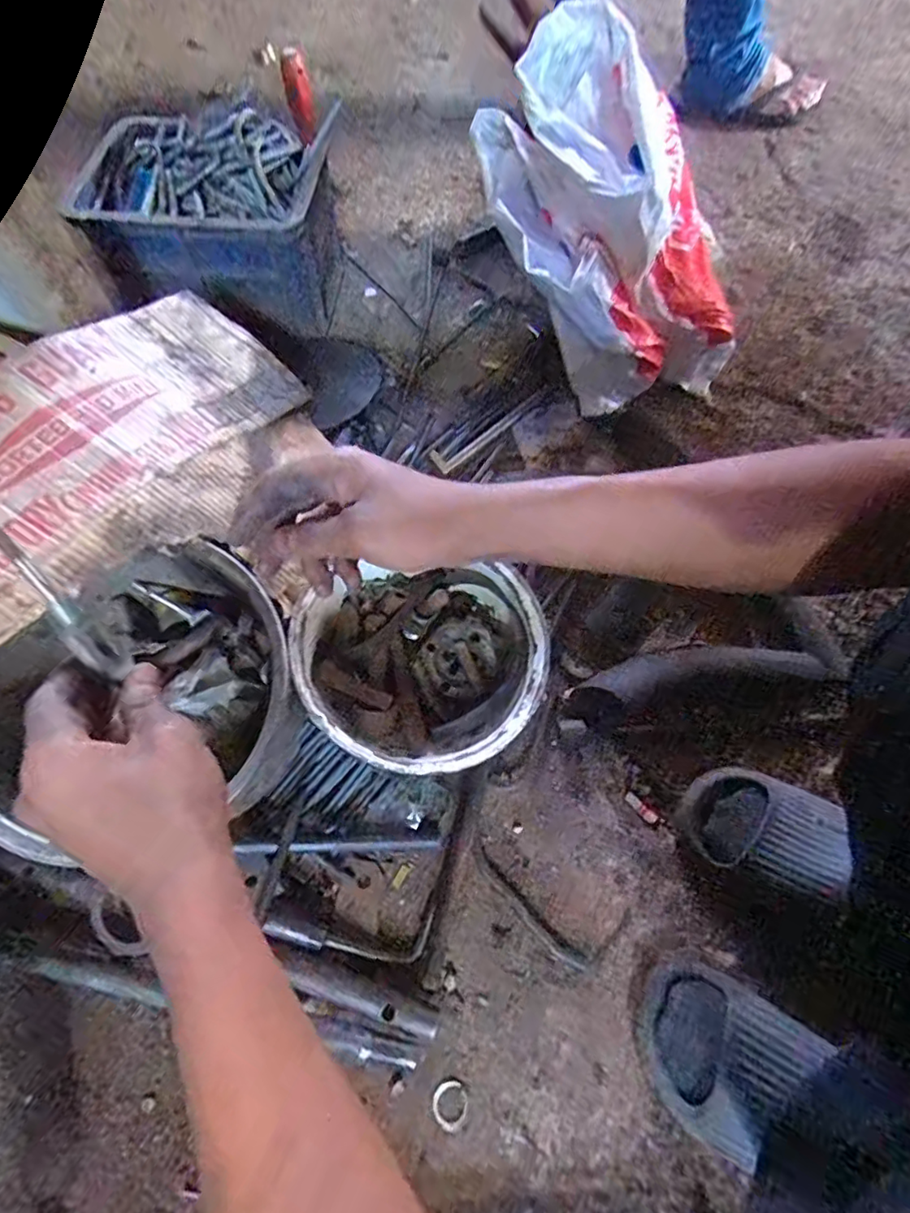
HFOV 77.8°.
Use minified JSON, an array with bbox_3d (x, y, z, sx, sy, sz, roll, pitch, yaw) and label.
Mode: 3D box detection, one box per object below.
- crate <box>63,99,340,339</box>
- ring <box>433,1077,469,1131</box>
[{"bbox_3d":[-0.315,-0.510,0.758,0.296,0.181,0.215,8,65,3],"label":"crate"},{"bbox_3d":[-0.004,0.396,0.449,0.028,0.004,0.032,27,67,11],"label":"ring"}]

